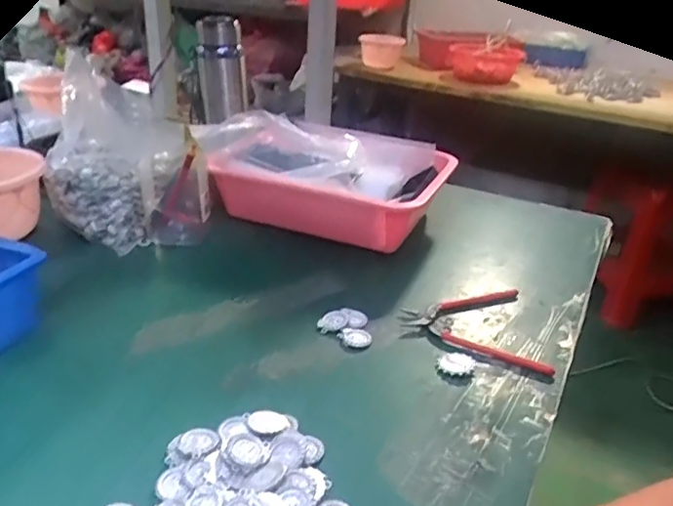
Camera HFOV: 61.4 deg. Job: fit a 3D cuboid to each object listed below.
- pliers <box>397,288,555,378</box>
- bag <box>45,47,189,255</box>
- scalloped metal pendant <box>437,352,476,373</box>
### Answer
[{"bbox_3d":[0.151,0.065,0.583,0.148,0.012,0.126,15,29,22],"label":"pliers"},{"bbox_3d":[-0.273,-0.113,0.700,0.134,0.191,0.127,18,30,26],"label":"bag"},{"bbox_3d":[0.110,0.099,0.515,0.034,0.005,0.029,-16,33,-34],"label":"scalloped metal pendant"}]

